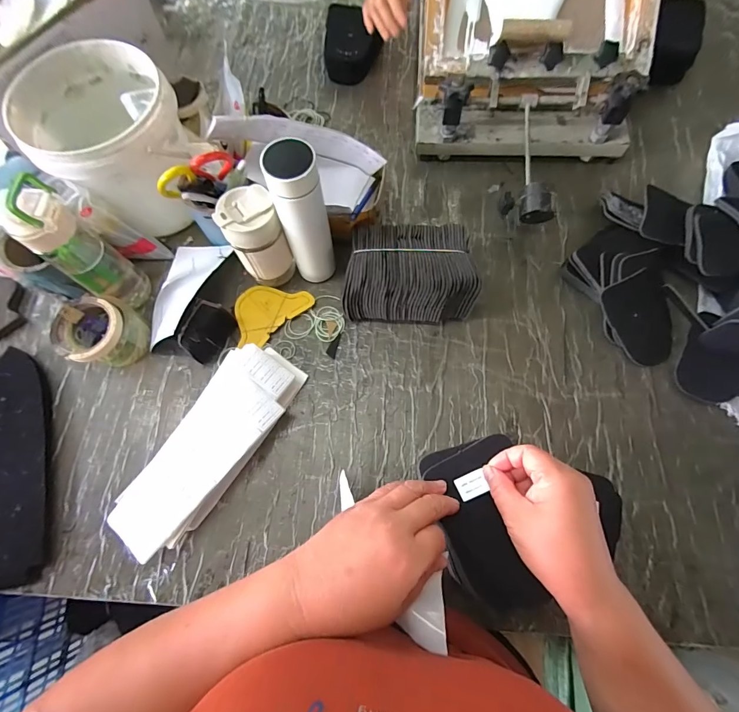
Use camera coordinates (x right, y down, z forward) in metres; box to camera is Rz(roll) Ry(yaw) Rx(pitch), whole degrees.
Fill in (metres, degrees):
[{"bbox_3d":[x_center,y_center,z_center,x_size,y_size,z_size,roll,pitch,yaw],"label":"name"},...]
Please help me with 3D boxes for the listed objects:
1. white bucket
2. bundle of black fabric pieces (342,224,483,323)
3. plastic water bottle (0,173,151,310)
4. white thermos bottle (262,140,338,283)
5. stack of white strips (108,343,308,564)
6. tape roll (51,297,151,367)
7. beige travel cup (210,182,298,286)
[{"bbox_3d":[-0.385,-0.323,0.595,0.208,0.187,0.222,-42,76,-11],"label":"white bucket"},{"bbox_3d":[0.063,-0.133,0.577,0.192,0.096,0.142,3,72,2],"label":"bundle of black fabric pieces"},{"bbox_3d":[-0.404,-0.147,0.521,0.066,0.227,0.077,33,76,11],"label":"plastic water bottle"},{"bbox_3d":[-0.090,-0.187,0.527,0.063,0.227,0.060,-12,72,-3],"label":"white thermos bottle"},{"bbox_3d":[-0.222,0.122,0.527,0.112,0.044,0.305,31,75,10],"label":"stack of white strips"},{"bbox_3d":[-0.401,-0.034,0.564,0.091,0.075,0.103,24,74,8],"label":"tape roll"},{"bbox_3d":[-0.167,-0.174,0.563,0.075,0.147,0.069,0,72,1],"label":"beige travel cup"}]

